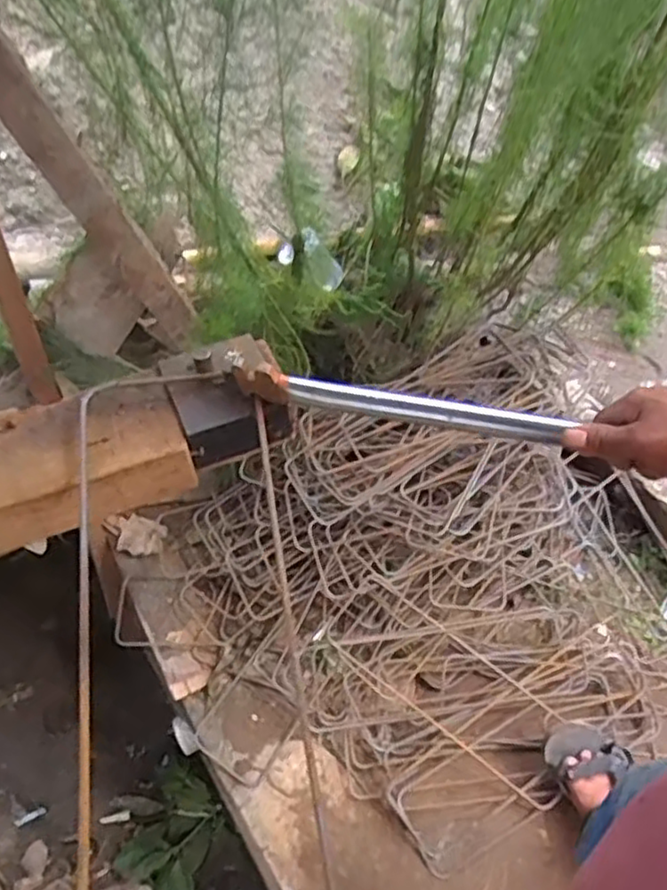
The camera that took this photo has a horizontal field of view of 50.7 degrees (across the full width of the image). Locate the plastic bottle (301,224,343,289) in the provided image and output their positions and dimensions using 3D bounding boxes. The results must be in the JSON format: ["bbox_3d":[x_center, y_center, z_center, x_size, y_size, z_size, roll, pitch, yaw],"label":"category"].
[{"bbox_3d":[-0.026,-0.366,1.393,0.049,0.130,0.050,4,47,43],"label":"plastic bottle"}]

